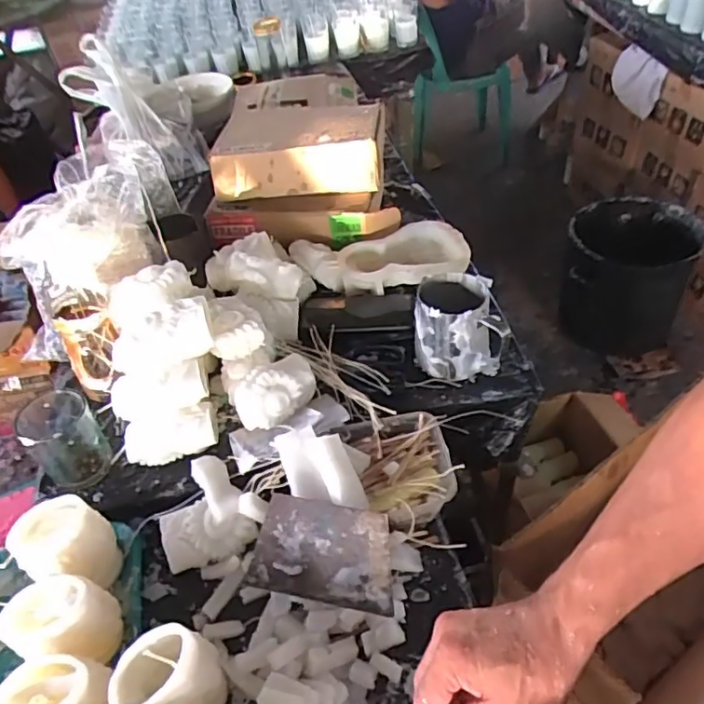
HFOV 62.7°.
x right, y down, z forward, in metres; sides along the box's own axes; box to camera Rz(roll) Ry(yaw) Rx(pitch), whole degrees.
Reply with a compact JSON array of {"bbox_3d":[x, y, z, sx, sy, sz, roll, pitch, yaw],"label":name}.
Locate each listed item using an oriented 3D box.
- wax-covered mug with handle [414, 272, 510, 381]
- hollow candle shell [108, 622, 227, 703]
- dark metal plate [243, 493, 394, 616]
[{"bbox_3d":[0.130,-0.034,0.697,0.104,0.096,0.086,4,47,10],"label":"wax-covered mug with handle"},{"bbox_3d":[-0.153,0.285,0.497,0.079,0.088,0.063,-24,48,-17],"label":"hollow candle shell"},{"bbox_3d":[-0.029,0.194,0.558,0.137,0.096,0.006,6,2,11],"label":"dark metal plate"}]

